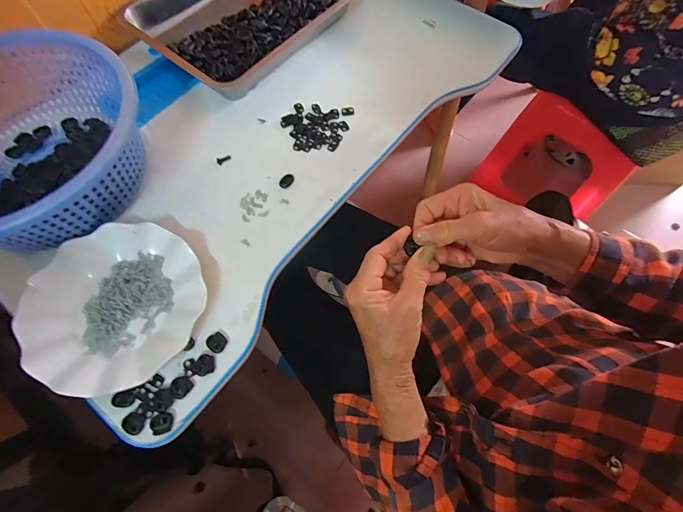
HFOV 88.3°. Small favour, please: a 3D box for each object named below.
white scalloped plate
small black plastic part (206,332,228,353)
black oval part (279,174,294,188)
[{"bbox_3d":[-0.242,0.050,0.379,0.178,0.024,0.180,0,66,0],"label":"white scalloped plate"},{"bbox_3d":[-0.132,0.092,0.373,0.018,0.004,0.020,-35,71,-15],"label":"small black plastic part"},{"bbox_3d":[-0.071,-0.098,0.457,0.016,0.004,0.023,19,68,8],"label":"black oval part"}]

